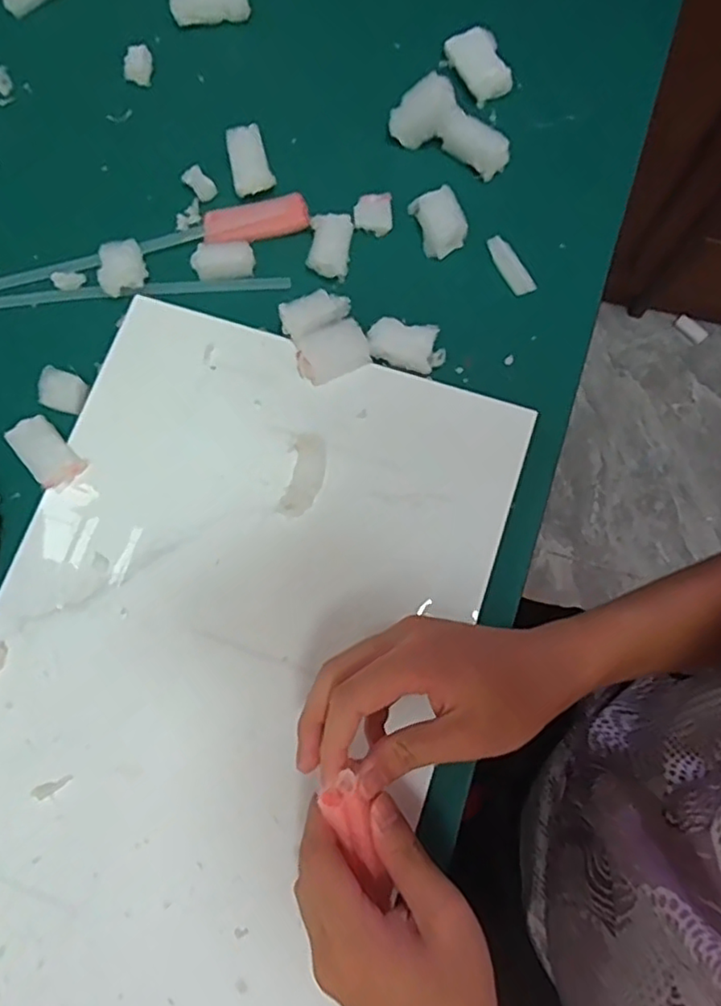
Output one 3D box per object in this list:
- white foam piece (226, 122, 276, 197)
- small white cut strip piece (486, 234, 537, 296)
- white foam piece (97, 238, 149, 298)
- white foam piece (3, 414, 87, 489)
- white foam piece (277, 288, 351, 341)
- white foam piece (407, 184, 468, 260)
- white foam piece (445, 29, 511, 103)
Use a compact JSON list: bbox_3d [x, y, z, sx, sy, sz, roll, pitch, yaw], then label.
[{"bbox_3d":[-0.084,-0.256,0.472,0.029,0.020,0.047,-18,77,-3],"label":"white foam piece"},{"bbox_3d":[0.109,-0.173,0.455,0.016,0.004,0.050,-27,77,-5],"label":"small white cut strip piece"},{"bbox_3d":[-0.173,-0.170,0.455,0.032,0.014,0.038,-17,77,-3],"label":"white foam piece"},{"bbox_3d":[-0.214,-0.035,0.424,0.029,0.006,0.053,-41,79,-8],"label":"white foam piece"},{"bbox_3d":[-0.031,-0.131,0.435,0.048,0.016,0.023,-25,77,-5],"label":"white foam piece"},{"bbox_3d":[0.058,-0.205,0.455,0.032,0.017,0.043,-19,77,-3],"label":"white foam piece"},{"bbox_3d":[0.094,-0.342,0.490,0.030,0.022,0.060,-29,78,-6],"label":"white foam piece"}]

